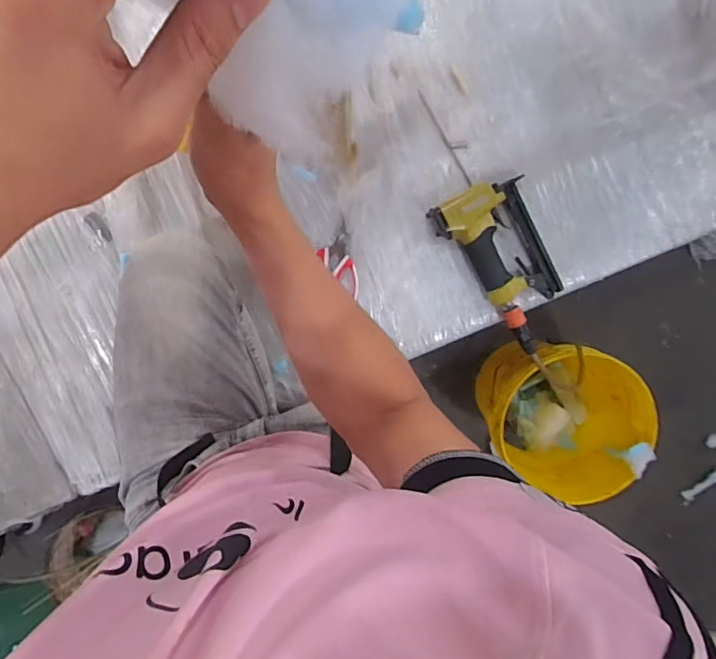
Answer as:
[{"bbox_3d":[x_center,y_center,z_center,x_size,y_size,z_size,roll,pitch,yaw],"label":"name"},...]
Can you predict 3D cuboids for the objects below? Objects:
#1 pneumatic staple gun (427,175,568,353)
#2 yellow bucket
[{"bbox_3d":[0.219,-0.091,0.779,0.133,0.039,0.251,-30,98,3],"label":"pneumatic staple gun"},{"bbox_3d":[0.454,0.178,1.225,0.307,0.307,0.340,-41,97,5],"label":"yellow bucket"}]

